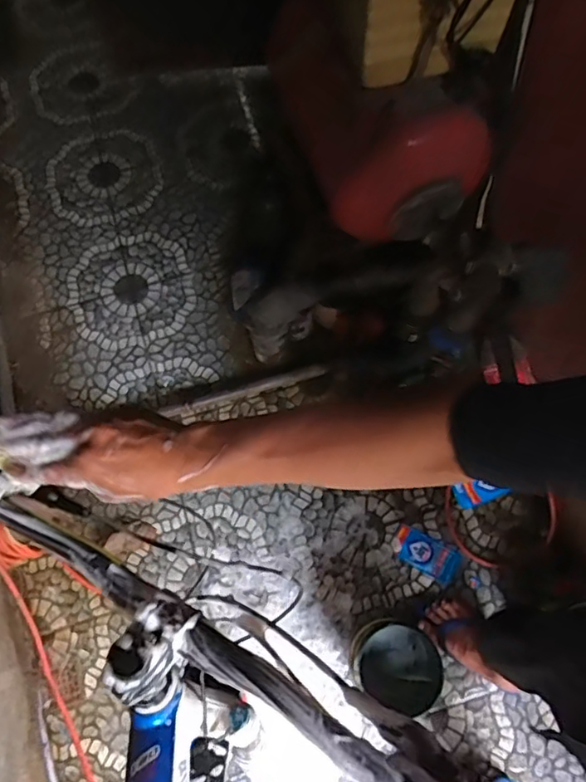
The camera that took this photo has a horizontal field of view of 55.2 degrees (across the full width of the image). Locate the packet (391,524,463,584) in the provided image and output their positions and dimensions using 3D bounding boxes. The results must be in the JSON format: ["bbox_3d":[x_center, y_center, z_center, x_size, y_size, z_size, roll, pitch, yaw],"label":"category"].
[{"bbox_3d":[0.310,0.380,1.311,0.155,0.013,0.080,27,73,9],"label":"packet"}]

